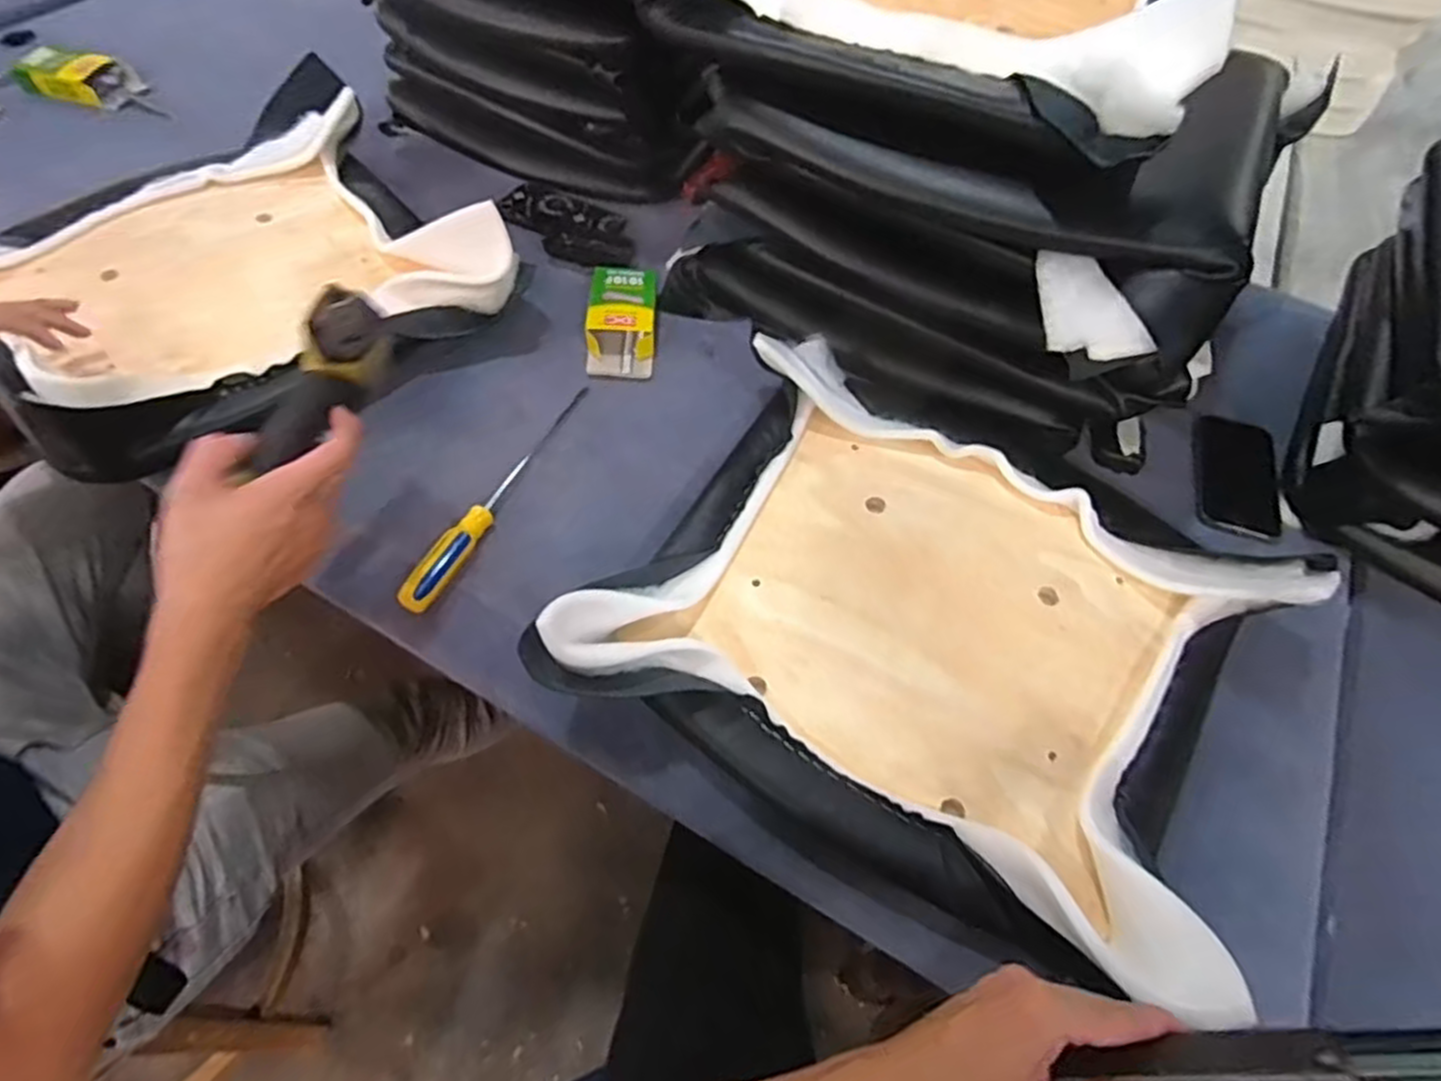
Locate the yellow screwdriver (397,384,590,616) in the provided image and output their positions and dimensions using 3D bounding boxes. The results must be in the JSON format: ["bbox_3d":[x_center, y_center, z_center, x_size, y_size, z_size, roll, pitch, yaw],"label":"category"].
[{"bbox_3d":[-0.209,-0.055,0.717,0.028,0.033,0.303,20,58,9],"label":"yellow screwdriver"}]

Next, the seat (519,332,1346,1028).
[{"bbox_3d":[0.177,0.060,0.594,0.478,0.107,0.398,24,59,11],"label":"seat"}]

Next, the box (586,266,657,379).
[{"bbox_3d":[-0.113,-0.262,0.848,0.079,0.038,0.160,1,57,-3],"label":"box"}]

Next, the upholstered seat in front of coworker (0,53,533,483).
[{"bbox_3d":[-0.554,-0.312,0.776,0.513,0.106,0.454,-36,66,-24],"label":"upholstered seat in front of coworker"}]

